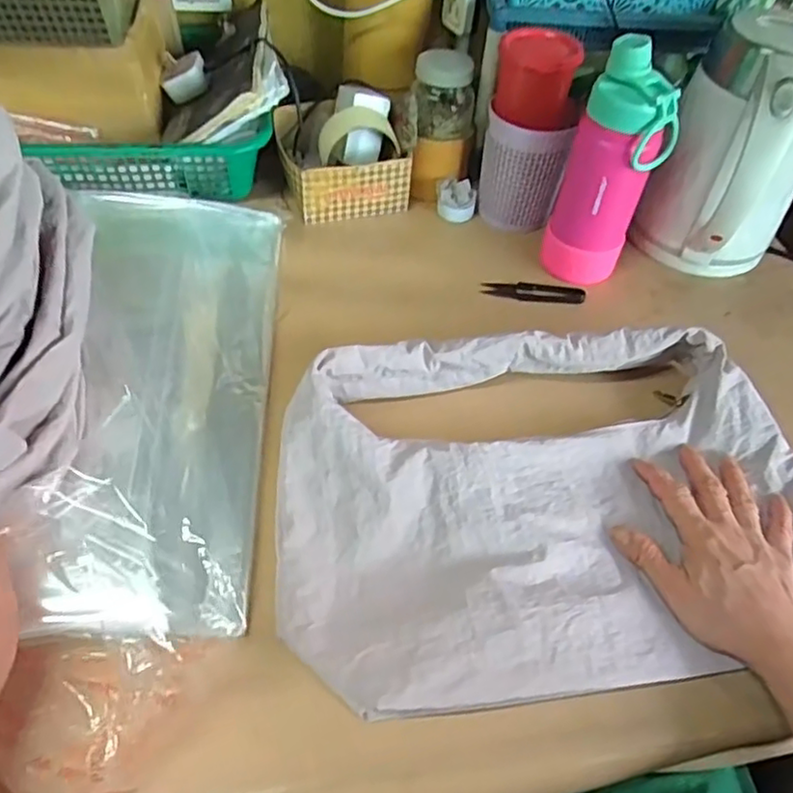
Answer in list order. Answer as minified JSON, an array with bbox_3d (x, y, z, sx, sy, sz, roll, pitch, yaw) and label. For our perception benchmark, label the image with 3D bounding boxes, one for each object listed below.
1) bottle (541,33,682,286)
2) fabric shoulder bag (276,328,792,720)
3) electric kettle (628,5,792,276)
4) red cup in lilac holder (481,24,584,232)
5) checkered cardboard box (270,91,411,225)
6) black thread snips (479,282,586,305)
[{"bbox_3d":[0.192,-0.201,0.590,0.066,0.204,0.066,-23,57,-22],"label":"bottle"},{"bbox_3d":[0.117,0.067,0.459,0.392,0.046,0.263,-4,52,-9],"label":"fabric shoulder bag"},{"bbox_3d":[0.319,-0.217,0.612,0.134,0.213,0.157,29,54,17],"label":"electric kettle"},{"bbox_3d":[0.131,-0.265,0.654,0.084,0.169,0.076,14,51,6],"label":"red cup in lilac holder"},{"bbox_3d":[-0.062,-0.263,0.713,0.133,0.064,0.139,-10,53,-14],"label":"checkered cardboard box"},{"bbox_3d":[0.136,-0.104,0.638,0.099,0.013,0.023,9,51,2],"label":"black thread snips"}]

